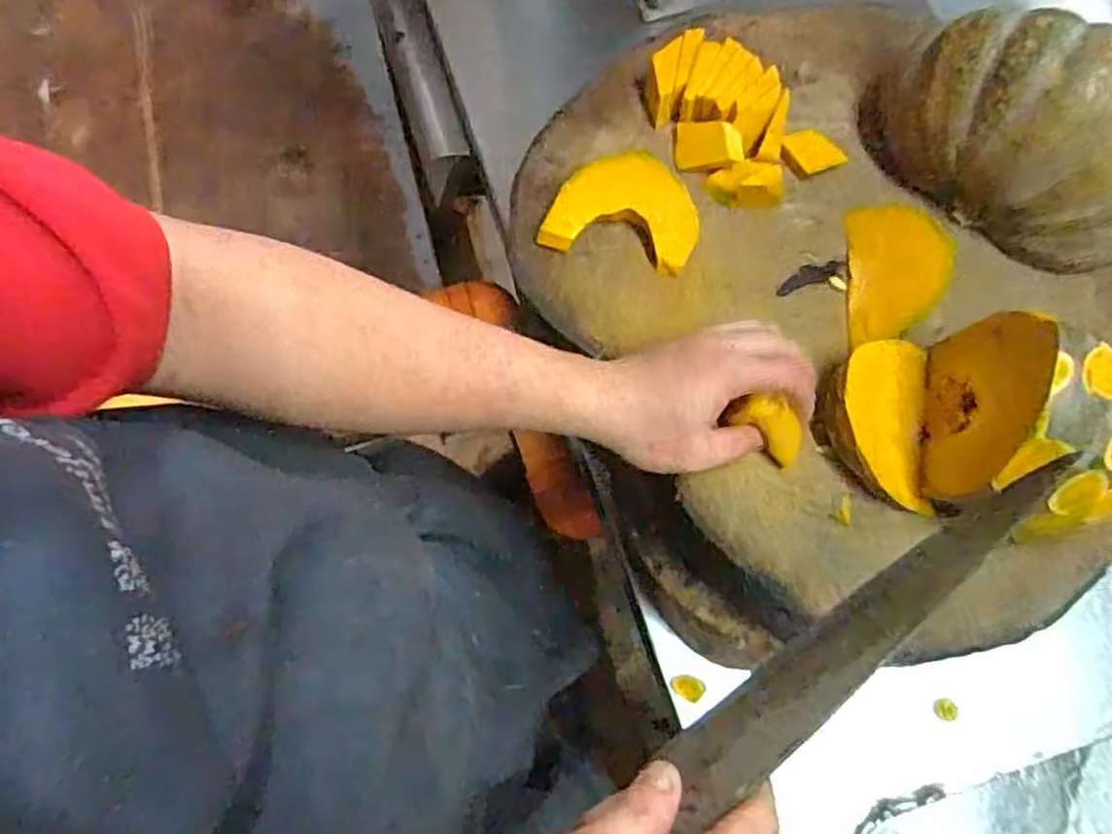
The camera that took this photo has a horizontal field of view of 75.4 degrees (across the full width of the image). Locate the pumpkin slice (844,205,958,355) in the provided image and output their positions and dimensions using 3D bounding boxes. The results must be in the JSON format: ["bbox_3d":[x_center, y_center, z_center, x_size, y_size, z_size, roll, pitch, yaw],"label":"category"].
[{"bbox_3d":[0.228,-0.097,0.480,0.057,0.028,0.106,6,73,4],"label":"pumpkin slice"}]

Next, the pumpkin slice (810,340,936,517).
[{"bbox_3d":[0.196,0.000,0.440,0.070,0.029,0.105,5,73,4],"label":"pumpkin slice"}]

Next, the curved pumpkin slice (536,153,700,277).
[{"bbox_3d":[0.046,-0.144,0.496,0.103,0.037,0.062,10,73,5],"label":"curved pumpkin slice"}]

